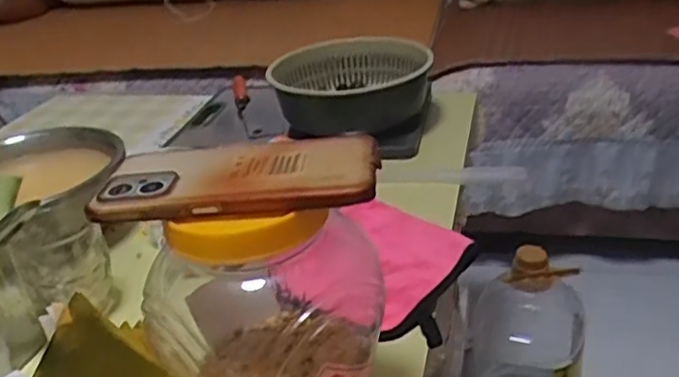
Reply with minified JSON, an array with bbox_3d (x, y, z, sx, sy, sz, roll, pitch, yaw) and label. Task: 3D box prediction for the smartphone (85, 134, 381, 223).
[{"bbox_3d":[-0.058,-0.007,0.376,0.159,0.017,0.064,-3,28,8],"label":"smartphone"}]

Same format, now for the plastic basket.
[{"bbox_3d":[0.021,-0.141,0.885,0.201,0.074,0.189,-6,28,2],"label":"plastic basket"}]

